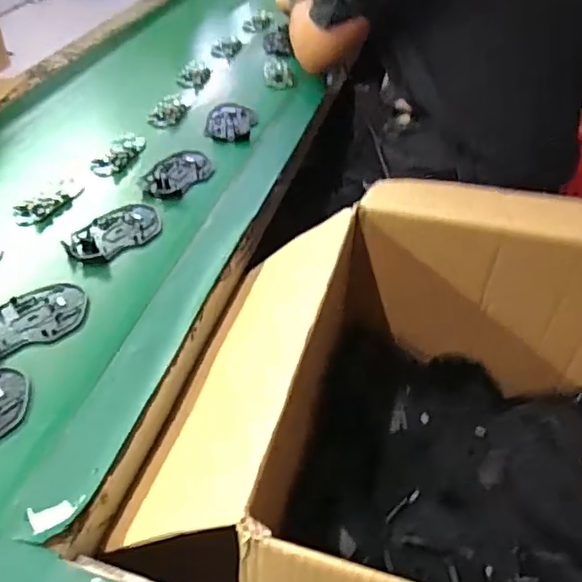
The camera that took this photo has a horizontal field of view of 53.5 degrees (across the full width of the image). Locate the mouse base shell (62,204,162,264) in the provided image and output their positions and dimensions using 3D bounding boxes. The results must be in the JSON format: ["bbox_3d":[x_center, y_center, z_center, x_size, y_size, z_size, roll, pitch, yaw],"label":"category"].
[{"bbox_3d":[-0.200,-0.065,0.658,0.073,0.012,0.112,32,52,29],"label":"mouse base shell"}]

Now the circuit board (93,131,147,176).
[{"bbox_3d":[-0.230,-0.188,0.786,0.049,0.010,0.104,11,45,11],"label":"circuit board"}]

